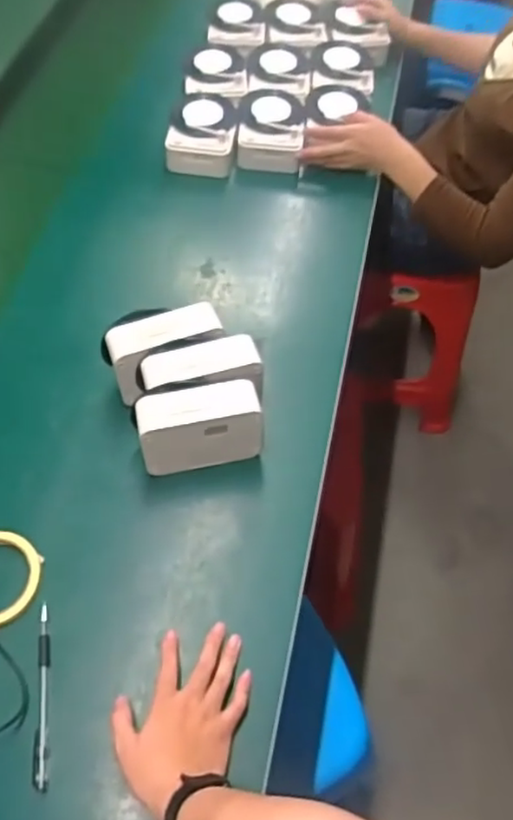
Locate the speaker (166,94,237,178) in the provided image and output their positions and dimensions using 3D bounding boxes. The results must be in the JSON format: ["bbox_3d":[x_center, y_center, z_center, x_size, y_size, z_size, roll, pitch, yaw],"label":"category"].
[{"bbox_3d":[-0.080,-0.426,0.993,0.100,0.051,0.145,5,58,2],"label":"speaker"}]

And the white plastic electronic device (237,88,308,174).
[{"bbox_3d":[0.023,-0.432,1.001,0.100,0.054,0.131,4,58,2],"label":"white plastic electronic device"}]

